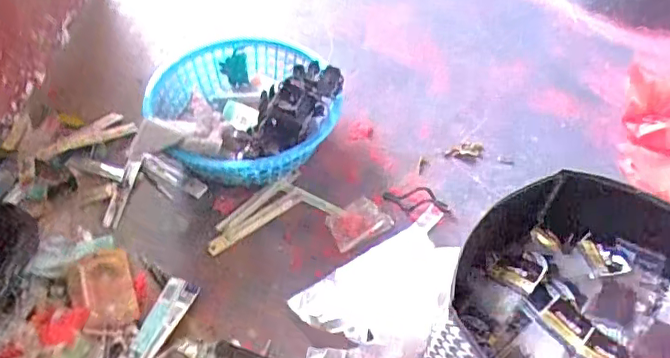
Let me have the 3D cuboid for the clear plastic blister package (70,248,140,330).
[{"bbox_3d":[-0.339,0.154,0.809,0.083,0.016,0.137,-18,54,-15],"label":"clear plastic blister package"}]

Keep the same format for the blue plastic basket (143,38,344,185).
[{"bbox_3d":[-0.149,-0.115,0.946,0.273,0.148,0.286,1,51,-1],"label":"blue plastic basket"}]

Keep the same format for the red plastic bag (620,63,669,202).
[{"bbox_3d":[0.626,-0.093,1.025,0.183,0.047,0.336,16,53,11],"label":"red plastic bag"}]

